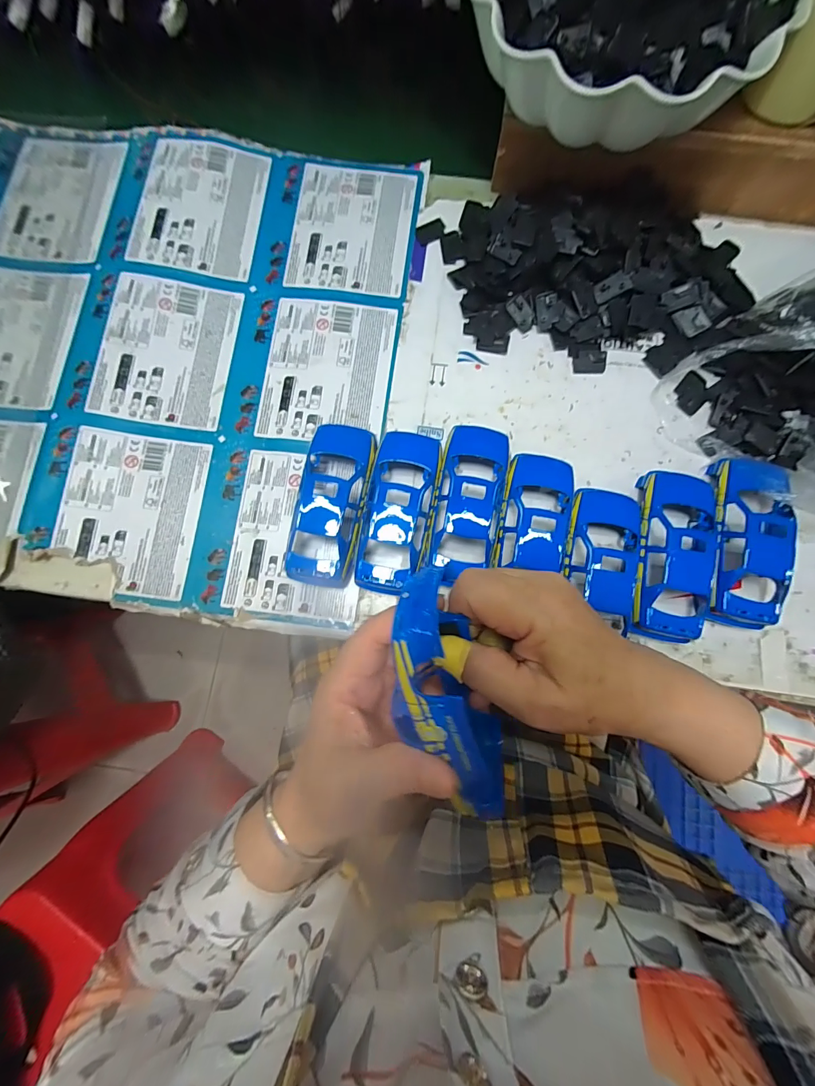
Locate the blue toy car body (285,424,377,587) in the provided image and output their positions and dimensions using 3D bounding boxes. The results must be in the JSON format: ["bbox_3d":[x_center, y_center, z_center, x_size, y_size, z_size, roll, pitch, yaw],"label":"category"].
[{"bbox_3d":[-0.058,-0.032,0.309,0.050,0.040,0.128,9,81,3],"label":"blue toy car body"}]

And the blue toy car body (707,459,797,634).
[{"bbox_3d":[0.256,-0.004,0.297,0.051,0.041,0.130,11,81,3],"label":"blue toy car body"}]

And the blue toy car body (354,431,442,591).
[{"bbox_3d":[-0.005,-0.027,0.306,0.052,0.040,0.119,9,81,3],"label":"blue toy car body"}]

